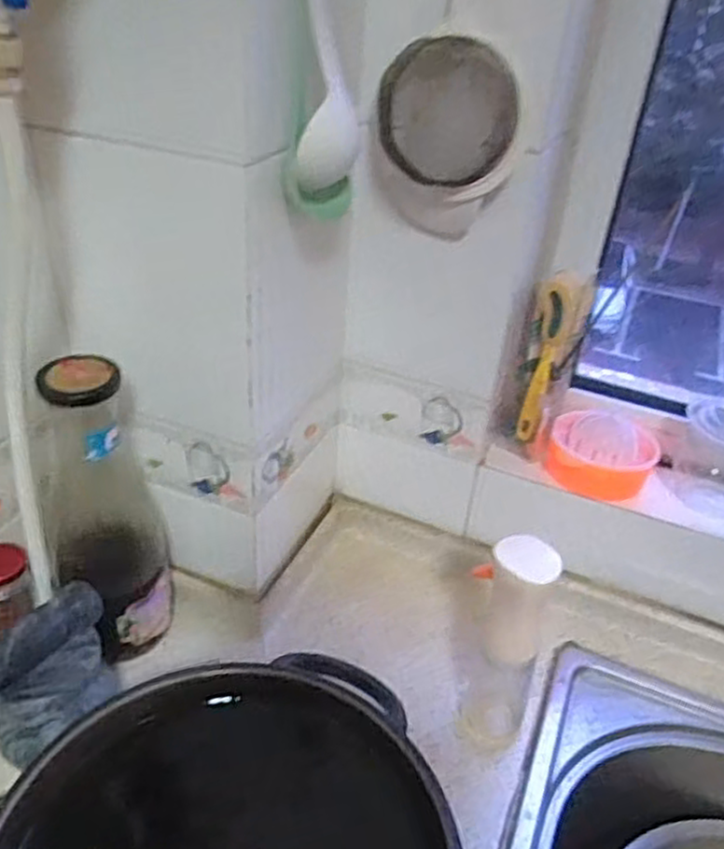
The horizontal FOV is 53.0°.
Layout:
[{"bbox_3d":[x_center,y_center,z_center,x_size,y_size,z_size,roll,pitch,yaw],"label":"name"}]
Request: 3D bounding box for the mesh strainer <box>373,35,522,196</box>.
[{"bbox_3d":[0.069,-0.249,0.589,0.115,0.110,0.027,14,35,13],"label":"mesh strainer"}]

